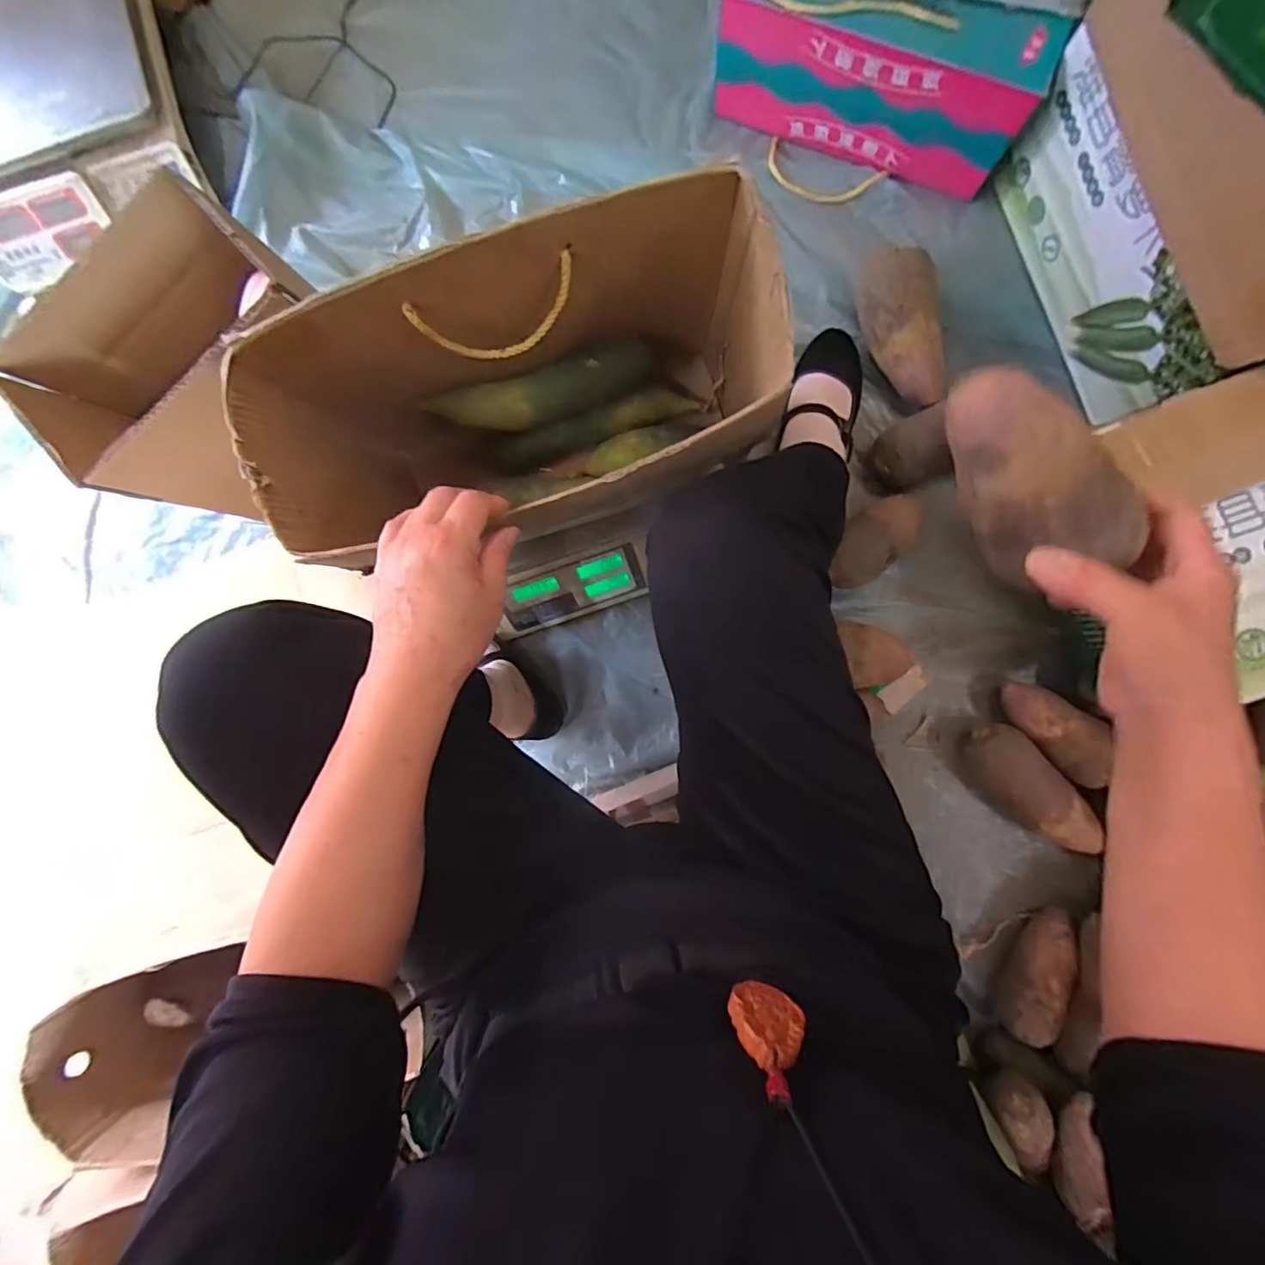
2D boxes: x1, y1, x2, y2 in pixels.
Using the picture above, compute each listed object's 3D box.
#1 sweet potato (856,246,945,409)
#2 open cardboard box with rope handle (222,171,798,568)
[{"bbox_3d":[0.315,-0.359,0.646,0.081,0.078,0.153,-13,92,5],"label":"sweet potato"},{"bbox_3d":[-0.076,-0.173,0.472,0.363,0.259,0.163,-19,91,5],"label":"open cardboard box with rope handle"}]

